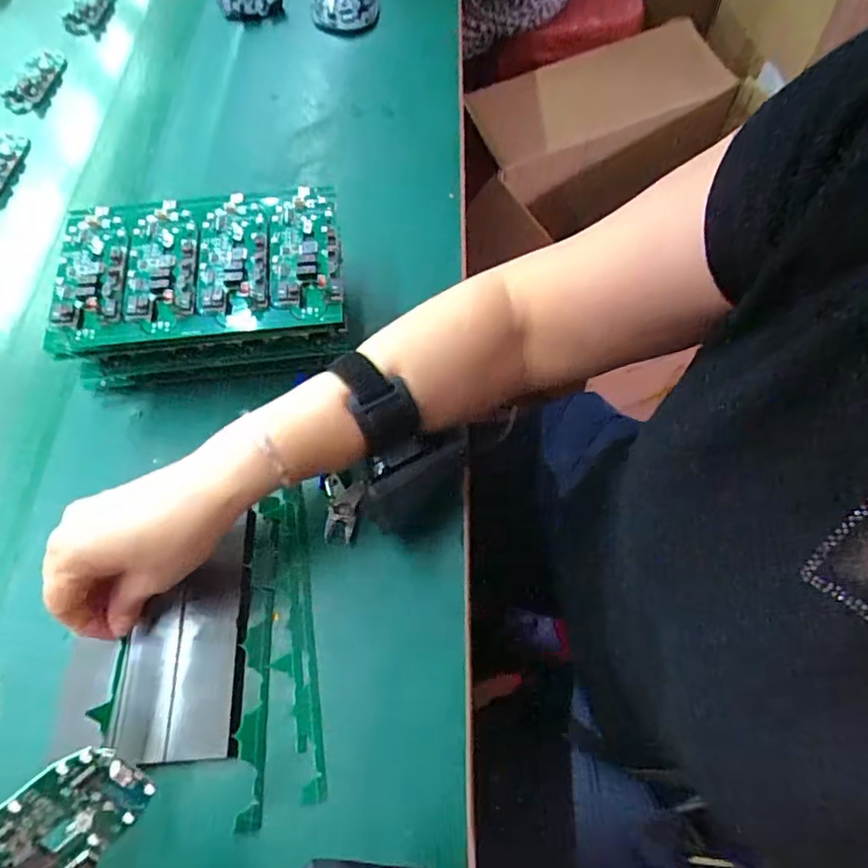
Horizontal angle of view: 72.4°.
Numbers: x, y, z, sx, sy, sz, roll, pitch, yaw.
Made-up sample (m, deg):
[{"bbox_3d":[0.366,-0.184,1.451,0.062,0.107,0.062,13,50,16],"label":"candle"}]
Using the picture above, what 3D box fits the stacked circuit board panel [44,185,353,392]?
[{"bbox_3d":[-0.169,-0.097,0.437,0.205,0.085,0.117,-6,62,-4],"label":"stacked circuit board panel"}]

